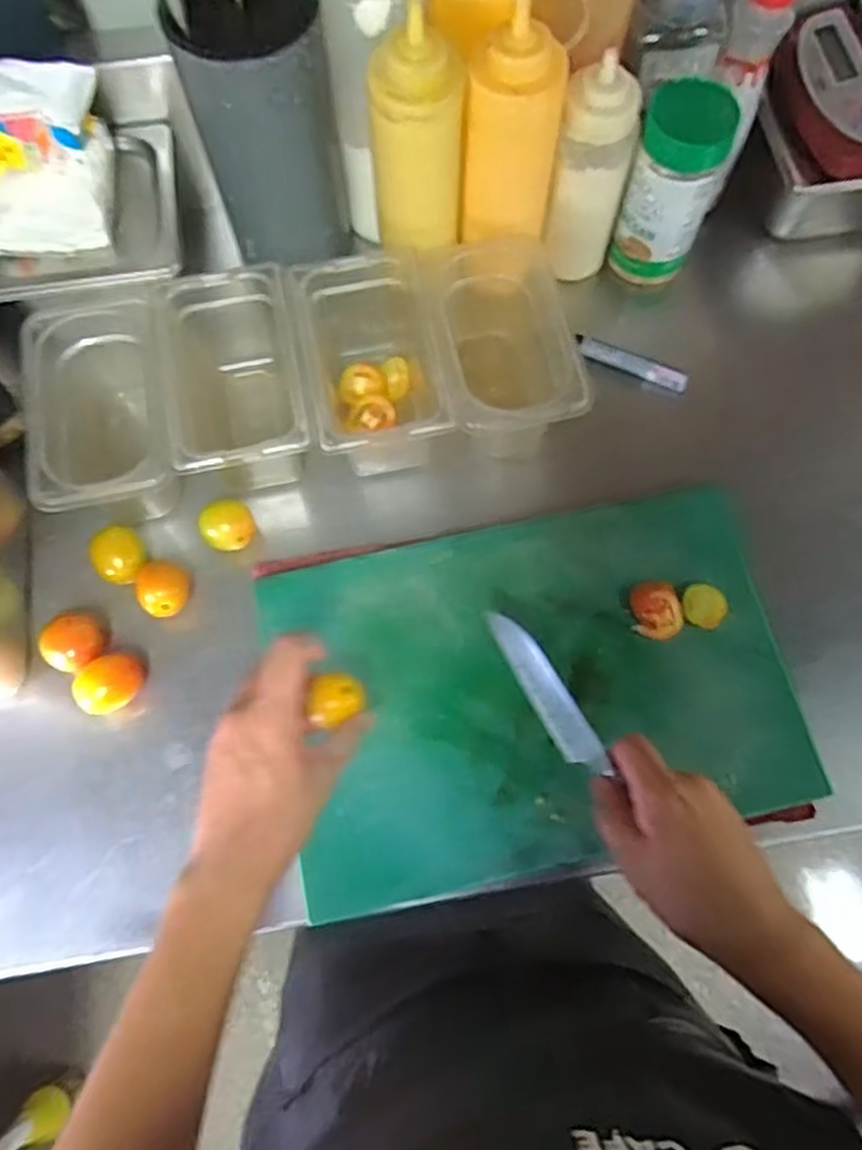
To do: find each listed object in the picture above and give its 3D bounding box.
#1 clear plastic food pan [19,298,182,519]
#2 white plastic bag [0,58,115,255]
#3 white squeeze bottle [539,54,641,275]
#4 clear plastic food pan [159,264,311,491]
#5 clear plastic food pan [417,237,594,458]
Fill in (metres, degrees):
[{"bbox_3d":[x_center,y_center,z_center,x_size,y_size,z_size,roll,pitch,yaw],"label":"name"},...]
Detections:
[{"bbox_3d":[-0.256,-0.126,0.622,0.107,0.106,0.185,-12,73,-4],"label":"clear plastic food pan"},{"bbox_3d":[-0.309,-0.318,0.583,0.122,0.104,0.103,-2,72,-1],"label":"white plastic bag"},{"bbox_3d":[0.130,-0.323,0.627,0.060,0.174,0.050,17,73,5],"label":"white squeeze bottle"},{"bbox_3d":[-0.157,-0.157,0.630,0.105,0.106,0.189,-11,73,-3],"label":"clear plastic food pan"},{"bbox_3d":[0.052,-0.185,0.638,0.104,0.112,0.186,-13,73,-4],"label":"clear plastic food pan"}]

